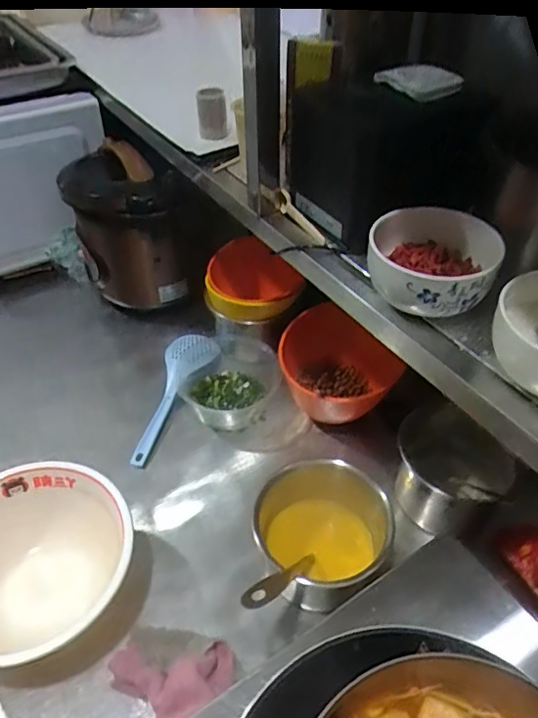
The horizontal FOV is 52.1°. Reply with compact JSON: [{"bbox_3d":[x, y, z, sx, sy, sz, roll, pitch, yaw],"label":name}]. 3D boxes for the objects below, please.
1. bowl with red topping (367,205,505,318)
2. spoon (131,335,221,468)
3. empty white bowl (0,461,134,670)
[{"bbox_3d":[0.138,-0.083,0.478,0.106,0.052,0.116,8,45,7],"label":"bowl with red topping"},{"bbox_3d":[-0.142,0.045,0.775,0.075,0.035,0.229,11,45,11],"label":"spoon"},{"bbox_3d":[-0.233,0.216,0.560,0.186,0.100,0.189,0,44,0],"label":"empty white bowl"}]

